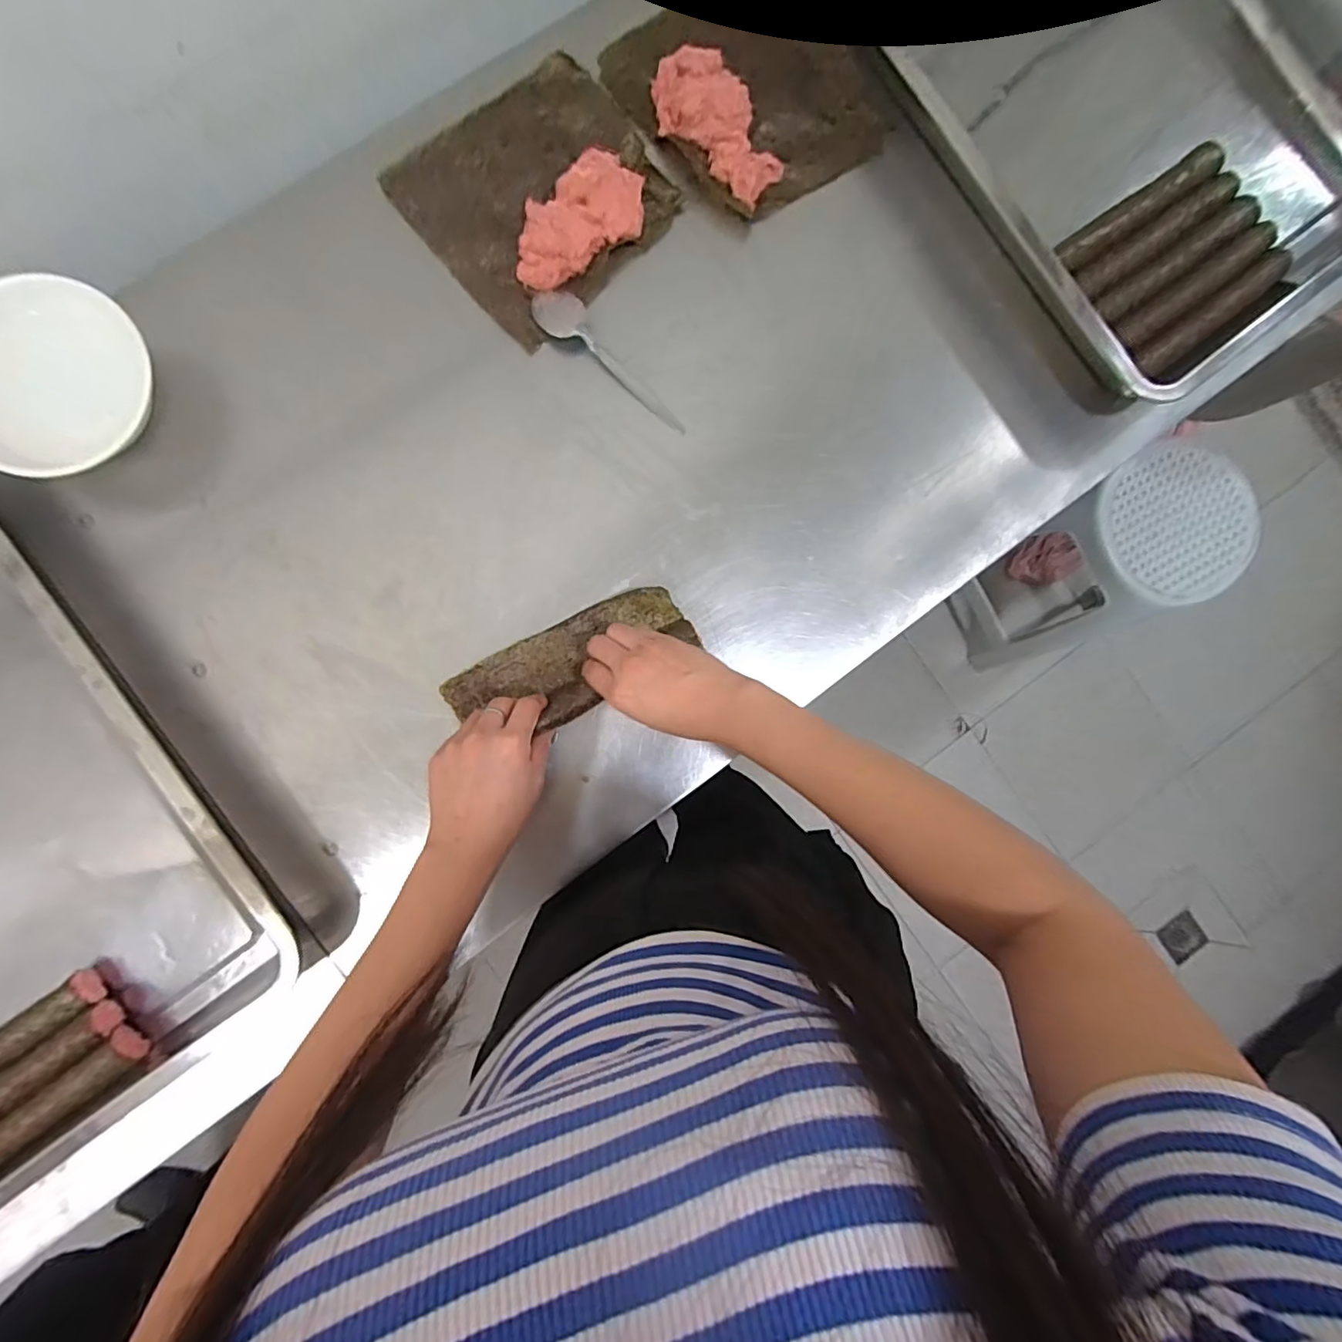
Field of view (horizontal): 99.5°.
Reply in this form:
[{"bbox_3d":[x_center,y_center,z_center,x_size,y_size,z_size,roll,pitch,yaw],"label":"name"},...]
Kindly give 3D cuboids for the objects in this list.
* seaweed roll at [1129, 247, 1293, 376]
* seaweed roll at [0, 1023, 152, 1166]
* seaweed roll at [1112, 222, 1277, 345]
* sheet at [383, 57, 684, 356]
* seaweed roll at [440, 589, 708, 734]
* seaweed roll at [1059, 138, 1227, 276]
[{"bbox_3d":[0.481,-0.318,0.511,0.181,0.027,0.030,-35,92,-4],"label":"seaweed roll"},{"bbox_3d":[-0.484,0.341,0.425,0.191,0.033,0.028,-39,92,-4],"label":"seaweed roll"},{"bbox_3d":[0.466,-0.342,0.509,0.175,0.020,0.027,-34,92,-4],"label":"seaweed roll"},{"bbox_3d":[-0.110,-0.404,0.476,0.197,0.024,0.182,-41,92,-4],"label":"sheet"},{"bbox_3d":[-0.080,-0.004,0.463,0.200,0.033,0.075,-25,91,-4],"label":"seaweed roll"},{"bbox_3d":[0.418,-0.410,0.506,0.196,0.025,0.031,-37,92,-4],"label":"seaweed roll"}]

